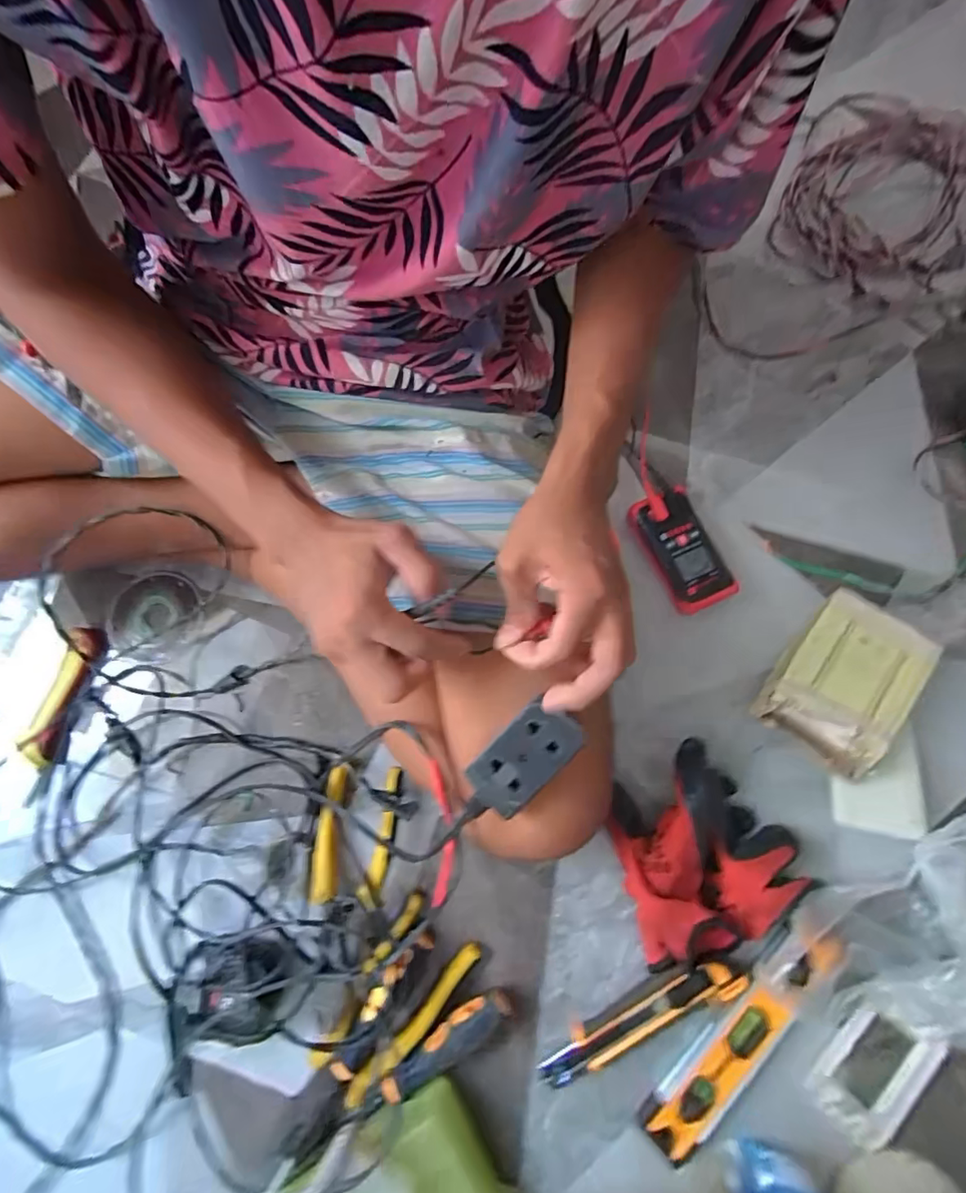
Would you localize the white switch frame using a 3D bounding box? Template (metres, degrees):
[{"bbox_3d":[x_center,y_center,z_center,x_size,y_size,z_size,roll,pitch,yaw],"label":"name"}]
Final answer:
[{"bbox_3d":[0.315,0.382,0.419,0.064,0.011,0.097,38,81,18],"label":"white switch frame"}]

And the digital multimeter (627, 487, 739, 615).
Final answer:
[{"bbox_3d":[0.193,-0.042,0.508,0.062,0.034,0.116,-27,77,-6],"label":"digital multimeter"}]

